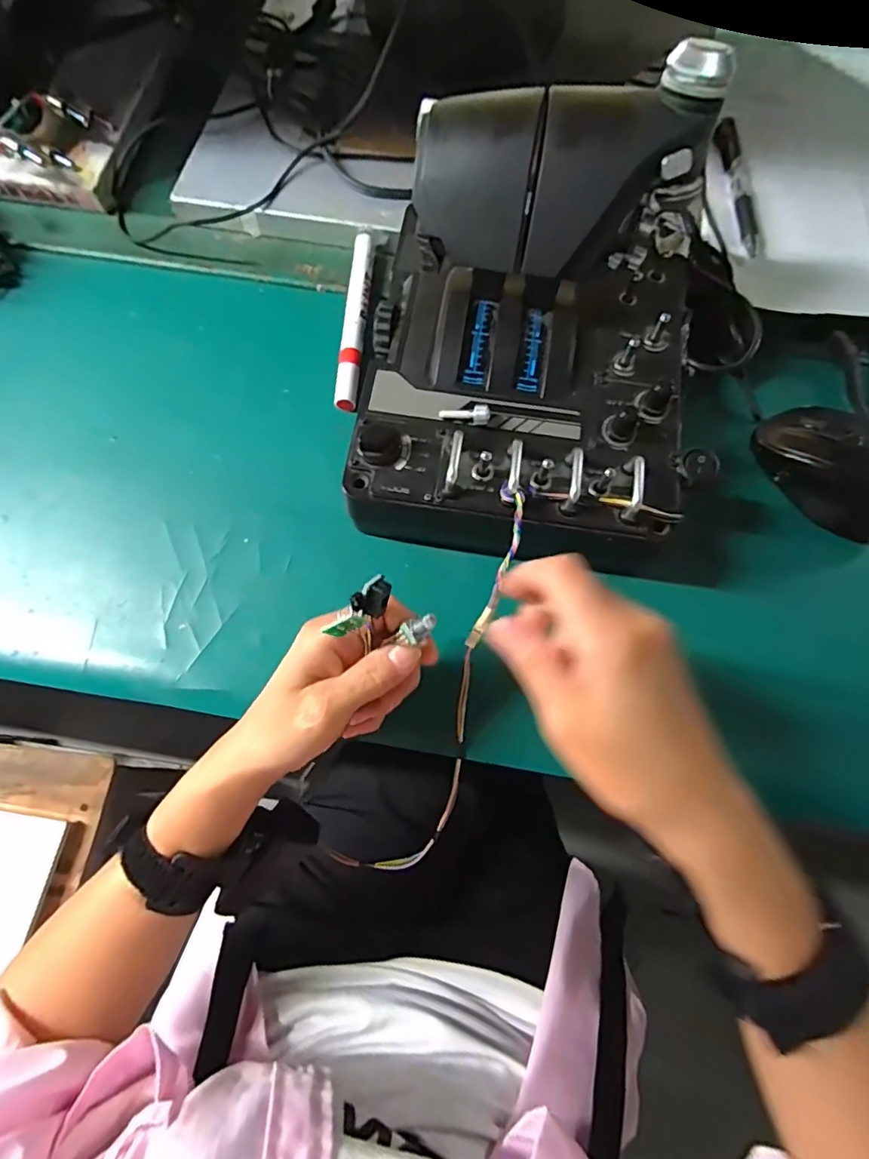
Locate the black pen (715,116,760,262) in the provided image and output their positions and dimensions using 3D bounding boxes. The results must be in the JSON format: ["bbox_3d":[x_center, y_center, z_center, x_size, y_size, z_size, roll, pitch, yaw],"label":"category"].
[{"bbox_3d":[0.220,-0.290,0.386,0.013,0.011,0.138,2,72,1],"label":"black pen"}]

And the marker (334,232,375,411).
[{"bbox_3d":[-0.055,-0.182,0.373,0.015,0.012,0.145,3,72,1],"label":"marker"}]

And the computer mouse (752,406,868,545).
[{"bbox_3d":[0.252,-0.066,0.323,0.059,0.031,0.110,-40,76,-12],"label":"computer mouse"}]

